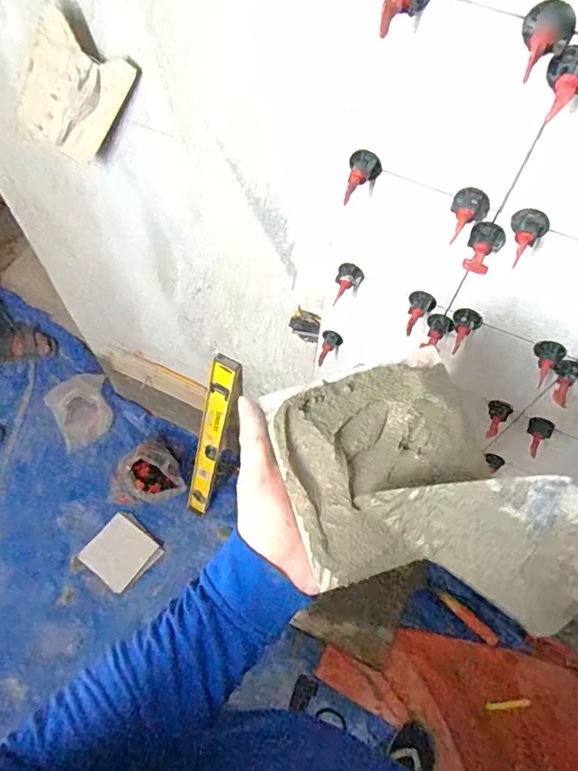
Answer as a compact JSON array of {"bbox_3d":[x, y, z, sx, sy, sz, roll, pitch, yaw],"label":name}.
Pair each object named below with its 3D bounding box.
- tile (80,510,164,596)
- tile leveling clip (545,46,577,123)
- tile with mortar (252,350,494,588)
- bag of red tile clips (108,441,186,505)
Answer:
[{"bbox_3d":[-0.445,0.445,1.391,0.166,0.018,0.172,40,77,11],"label":"tile"},{"bbox_3d":[0.184,-0.201,0.345,0.030,0.028,0.039,28,66,11],"label":"tile leveling clip"},{"bbox_3d":[0.068,0.053,0.383,0.144,0.029,0.143,-16,66,-10],"label":"tile with mortar"},{"bbox_3d":[-0.403,0.253,1.423,0.205,0.103,0.163,-23,67,-13],"label":"bag of red tile clips"}]

